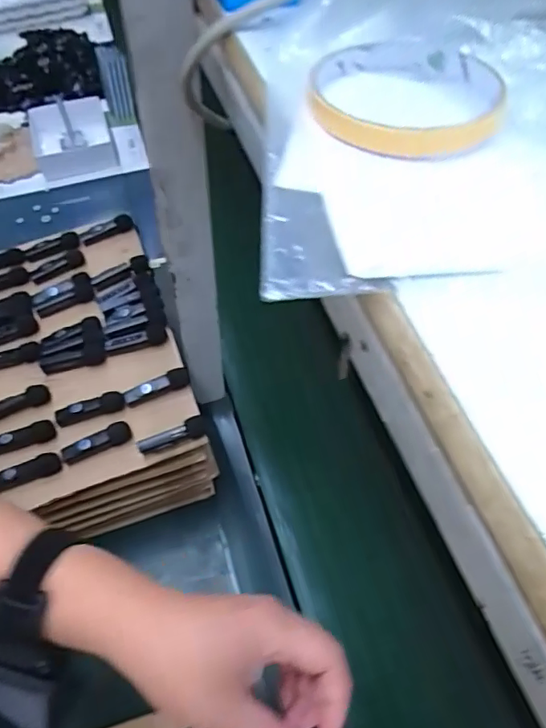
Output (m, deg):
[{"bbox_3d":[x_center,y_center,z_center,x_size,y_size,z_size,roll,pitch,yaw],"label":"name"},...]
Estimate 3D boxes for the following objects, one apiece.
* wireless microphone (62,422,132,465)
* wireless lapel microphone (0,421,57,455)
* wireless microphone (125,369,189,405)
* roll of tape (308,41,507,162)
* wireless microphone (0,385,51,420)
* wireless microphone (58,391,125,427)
[{"bbox_3d":[-0.163,0.073,0.506,0.063,0.018,0.014,-21,57,-17],"label":"wireless microphone"},{"bbox_3d":[-0.239,0.070,0.514,0.066,0.014,0.015,-14,55,-12],"label":"wireless lapel microphone"},{"bbox_3d":[-0.114,0.023,0.539,0.064,0.021,0.013,-18,56,-15],"label":"wireless microphone"},{"bbox_3d":[0.057,-0.116,0.236,0.080,0.015,0.098,17,55,10],"label":"roll of tape"},{"bbox_3d":[-0.254,0.040,0.539,0.066,0.021,0.015,-15,55,-13],"label":"wireless microphone"},{"bbox_3d":[-0.176,0.044,0.529,0.065,0.020,0.017,-11,55,-10],"label":"wireless microphone"}]

